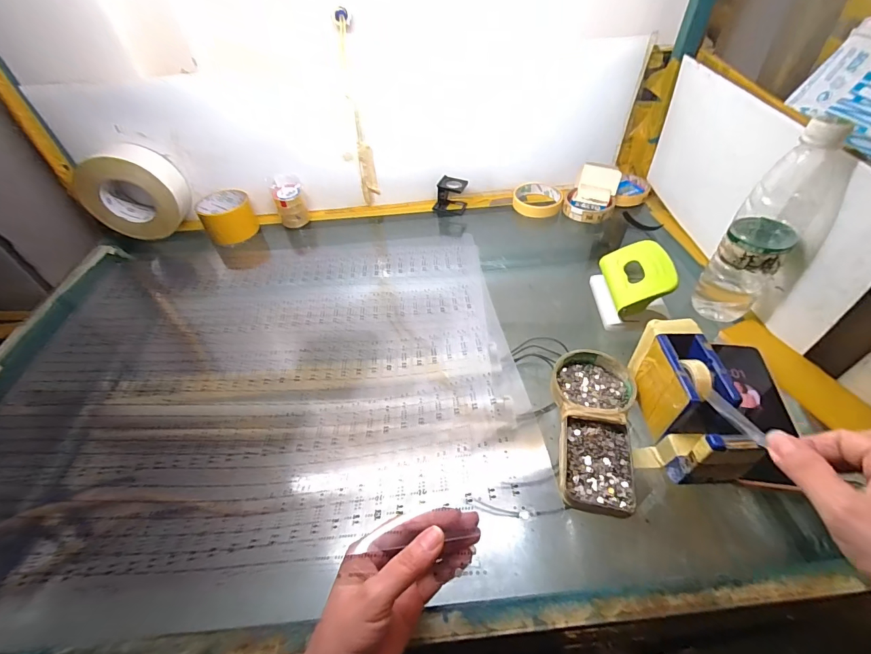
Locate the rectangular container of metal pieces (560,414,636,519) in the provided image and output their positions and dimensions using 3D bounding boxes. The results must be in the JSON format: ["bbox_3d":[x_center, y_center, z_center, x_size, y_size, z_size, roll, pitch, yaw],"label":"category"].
[{"bbox_3d":[0.148,0.124,0.361,0.065,0.016,0.090,9,48,12],"label":"rectangular container of metal pieces"}]

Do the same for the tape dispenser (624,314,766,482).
[{"bbox_3d":[0.226,0.069,0.363,0.058,0.081,0.136,-3,47,1],"label":"tape dispenser"}]

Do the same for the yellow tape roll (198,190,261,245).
[{"bbox_3d":[-0.348,-0.184,0.662,0.081,0.057,0.093,-28,51,-21],"label":"yellow tape roll"}]

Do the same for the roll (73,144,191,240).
[{"bbox_3d":[-0.473,-0.202,0.619,0.147,0.131,0.054,-17,48,-12],"label":"roll"}]

